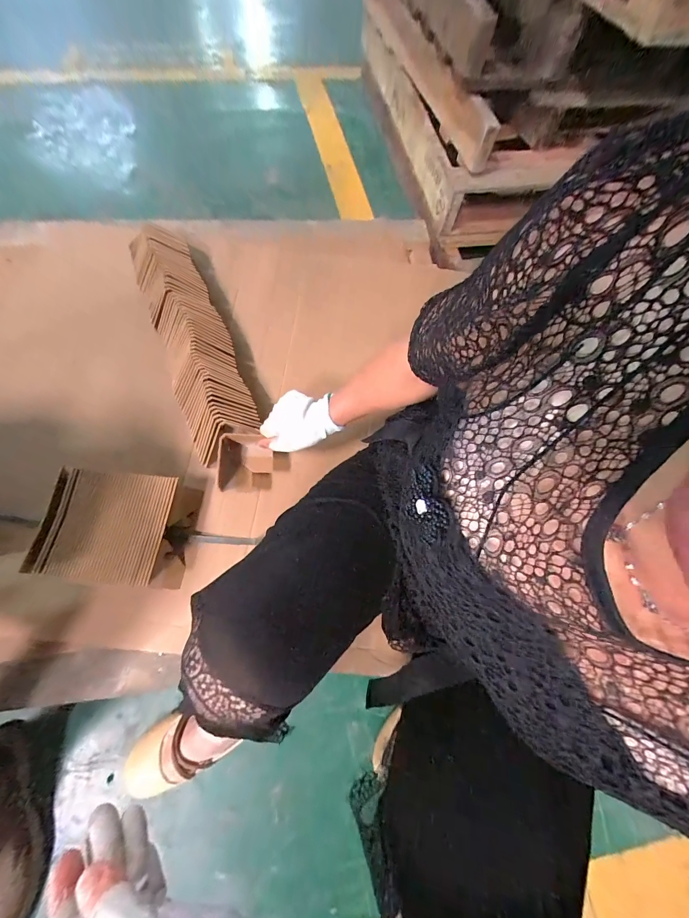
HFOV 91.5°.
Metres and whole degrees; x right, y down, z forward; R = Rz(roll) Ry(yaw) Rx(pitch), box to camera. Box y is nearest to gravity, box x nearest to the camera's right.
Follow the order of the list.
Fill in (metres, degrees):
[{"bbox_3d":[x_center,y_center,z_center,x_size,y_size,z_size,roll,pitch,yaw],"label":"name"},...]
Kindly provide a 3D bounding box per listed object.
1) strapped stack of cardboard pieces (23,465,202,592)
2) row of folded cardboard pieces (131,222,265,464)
[{"bbox_3d":[-0.344,0.104,0.511,0.192,0.085,0.154,4,66,-2],"label":"strapped stack of cardboard pieces"},{"bbox_3d":[-0.298,-0.244,0.654,0.122,0.098,0.536,-23,70,-13],"label":"row of folded cardboard pieces"}]

